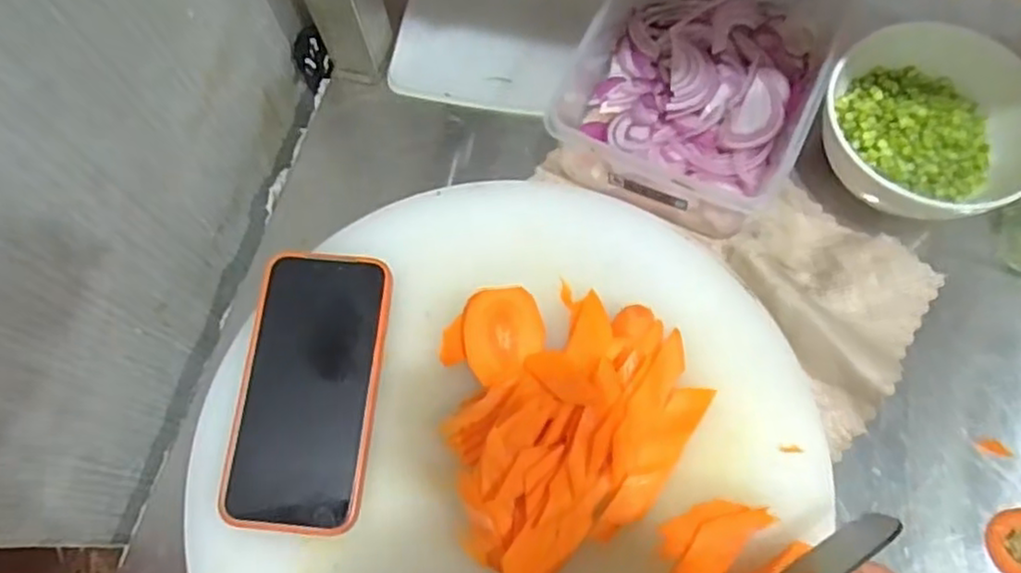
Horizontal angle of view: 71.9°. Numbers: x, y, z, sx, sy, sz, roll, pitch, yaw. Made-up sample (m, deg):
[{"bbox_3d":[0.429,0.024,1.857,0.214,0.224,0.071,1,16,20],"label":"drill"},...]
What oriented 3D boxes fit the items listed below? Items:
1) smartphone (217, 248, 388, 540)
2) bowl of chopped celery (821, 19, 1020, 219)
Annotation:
[{"bbox_3d":[-0.121,0.060,0.422,0.082,0.017,0.162,5,70,3],"label":"smartphone"},{"bbox_3d":[0.275,-0.106,0.471,0.136,0.063,0.127,30,74,12],"label":"bowl of chopped celery"}]

